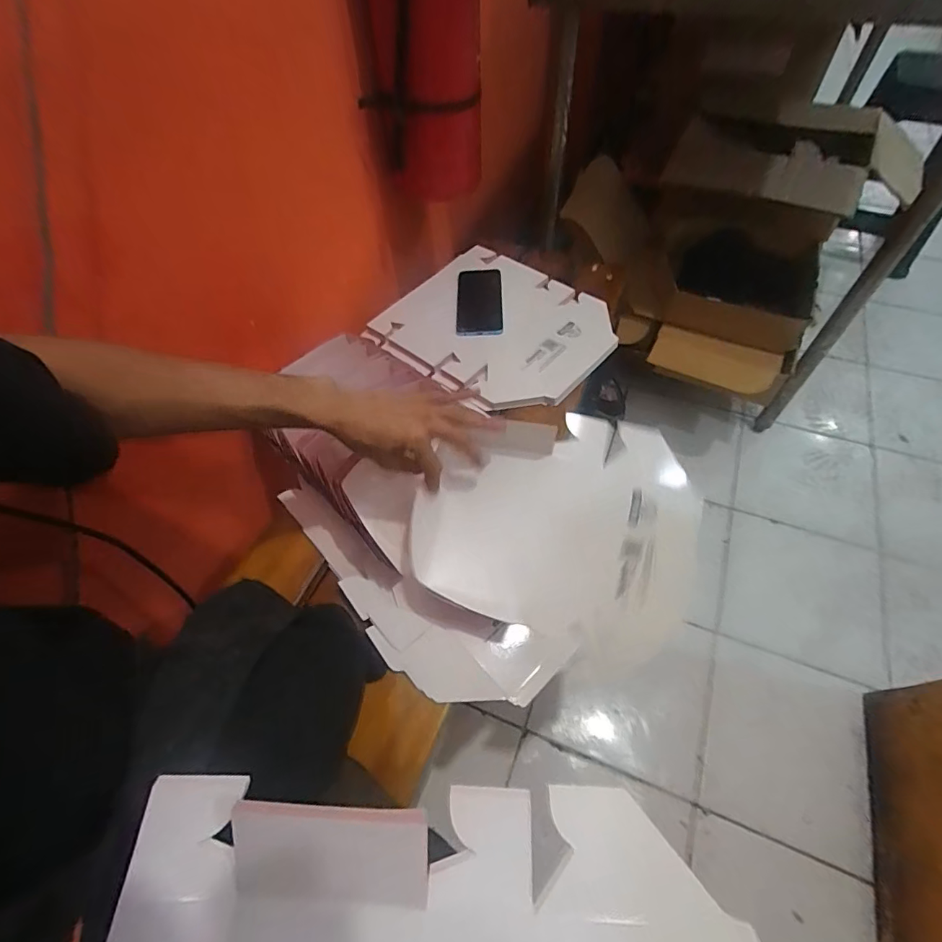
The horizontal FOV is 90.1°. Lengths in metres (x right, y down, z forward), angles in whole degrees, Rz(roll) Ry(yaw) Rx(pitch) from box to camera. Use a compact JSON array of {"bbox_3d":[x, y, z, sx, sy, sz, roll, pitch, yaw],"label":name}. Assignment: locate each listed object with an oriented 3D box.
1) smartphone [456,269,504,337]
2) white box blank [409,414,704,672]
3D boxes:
[{"bbox_3d":[0.014,-0.289,0.791,0.076,0.015,0.156,-1,56,2],"label":"smartphone"},{"bbox_3d":[0.100,0.059,0.528,0.309,0.027,0.248,15,79,4],"label":"white box blank"}]

